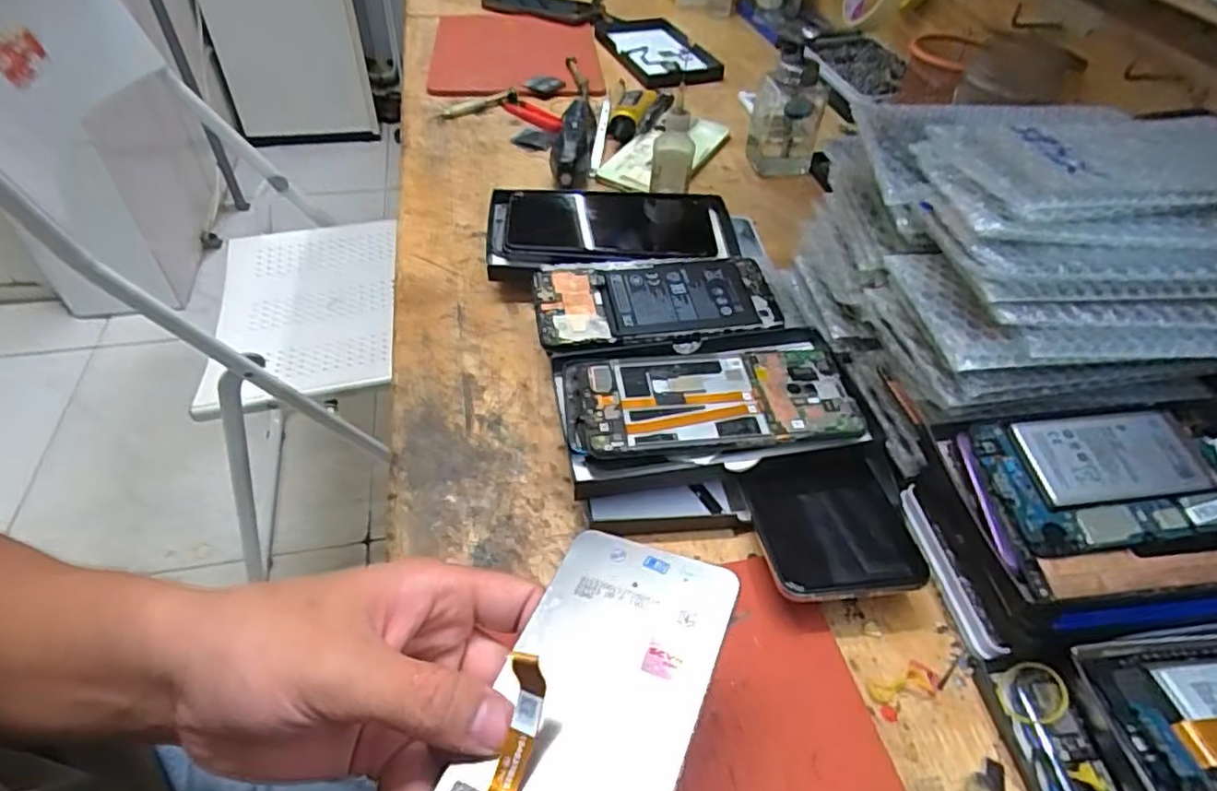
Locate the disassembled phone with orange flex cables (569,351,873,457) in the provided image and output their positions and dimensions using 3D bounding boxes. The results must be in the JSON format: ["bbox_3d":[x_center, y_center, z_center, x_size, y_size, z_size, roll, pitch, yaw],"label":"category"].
[{"bbox_3d":[0.059,0.004,0.390,0.165,0.014,0.075,-2,47,-2],"label":"disassembled phone with orange flex cables"}]

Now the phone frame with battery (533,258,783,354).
[{"bbox_3d":[0.033,-0.065,0.451,0.160,0.009,0.078,-5,48,-6],"label":"phone frame with battery"}]

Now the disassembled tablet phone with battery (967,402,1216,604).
[{"bbox_3d":[0.258,0.047,0.316,0.154,0.008,0.092,-7,62,-7],"label":"disassembled tablet phone with battery"}]

